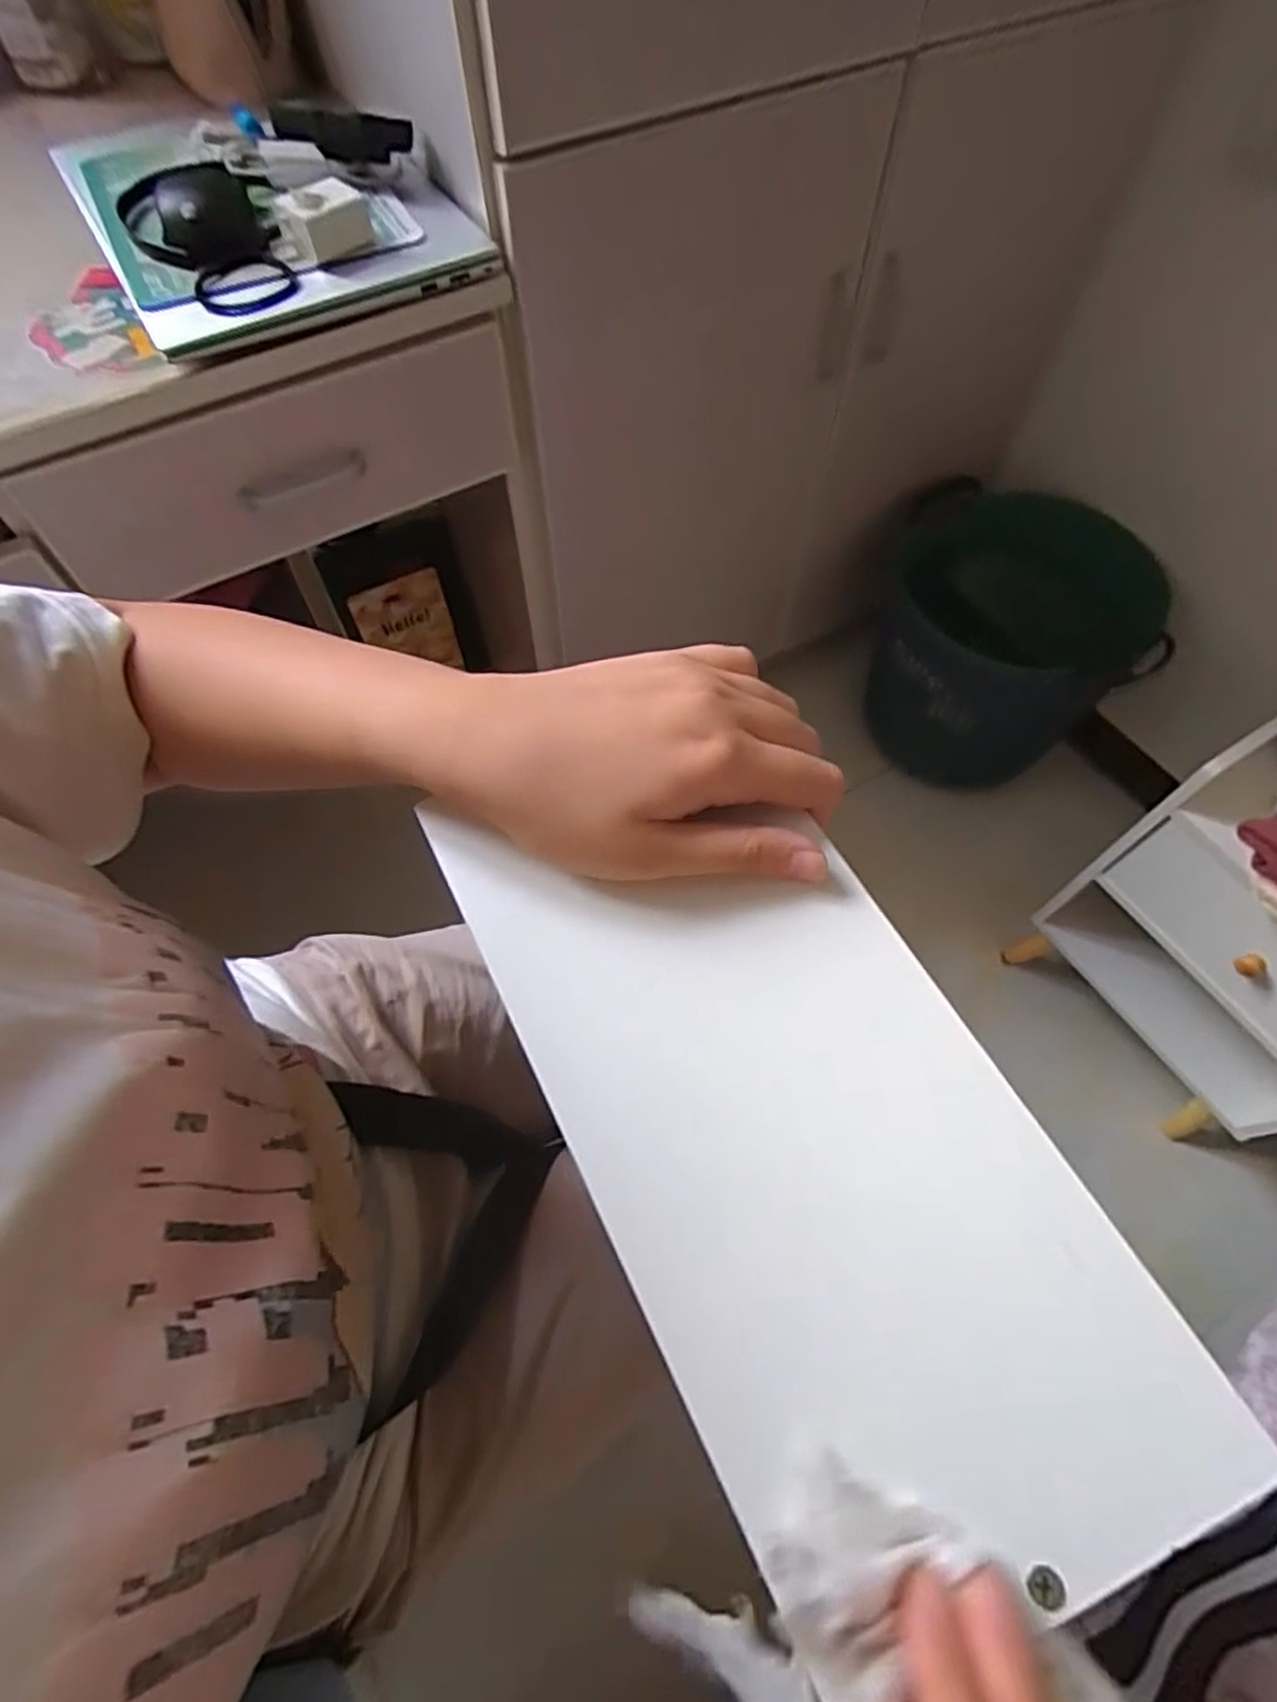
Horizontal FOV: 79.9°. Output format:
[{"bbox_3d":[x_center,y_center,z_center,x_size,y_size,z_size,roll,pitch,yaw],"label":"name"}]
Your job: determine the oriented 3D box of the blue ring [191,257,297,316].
[{"bbox_3d":[-0.275,-0.397,0.536,0.068,0.014,0.056,-22,62,-9],"label":"blue ring"}]

